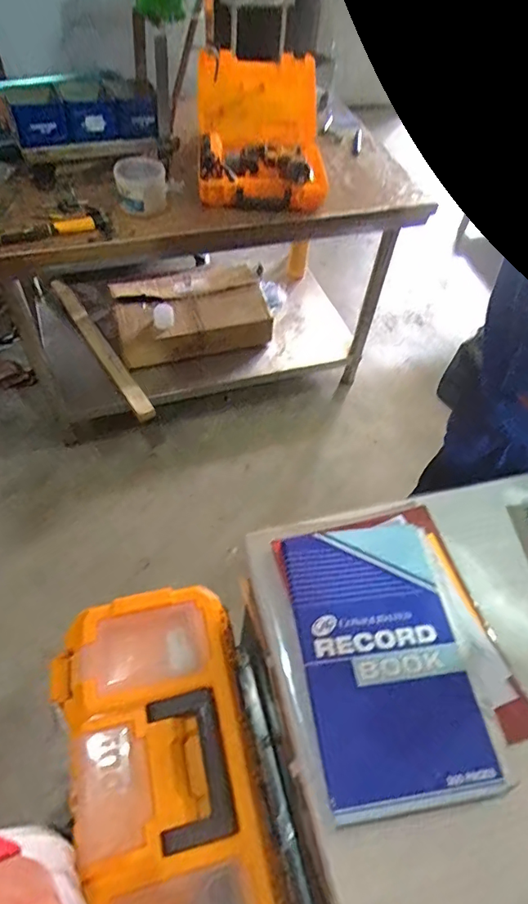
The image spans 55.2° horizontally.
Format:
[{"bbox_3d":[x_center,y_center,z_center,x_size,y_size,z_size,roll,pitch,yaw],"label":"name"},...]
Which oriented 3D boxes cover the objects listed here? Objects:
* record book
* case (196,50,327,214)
[{"bbox_3d":[0.128,0.214,0.548,0.174,0.017,0.286,-7,58,-9],"label":"record book"},{"bbox_3d":[-0.008,-0.818,1.277,0.314,0.170,0.437,-1,55,-5],"label":"case"}]

